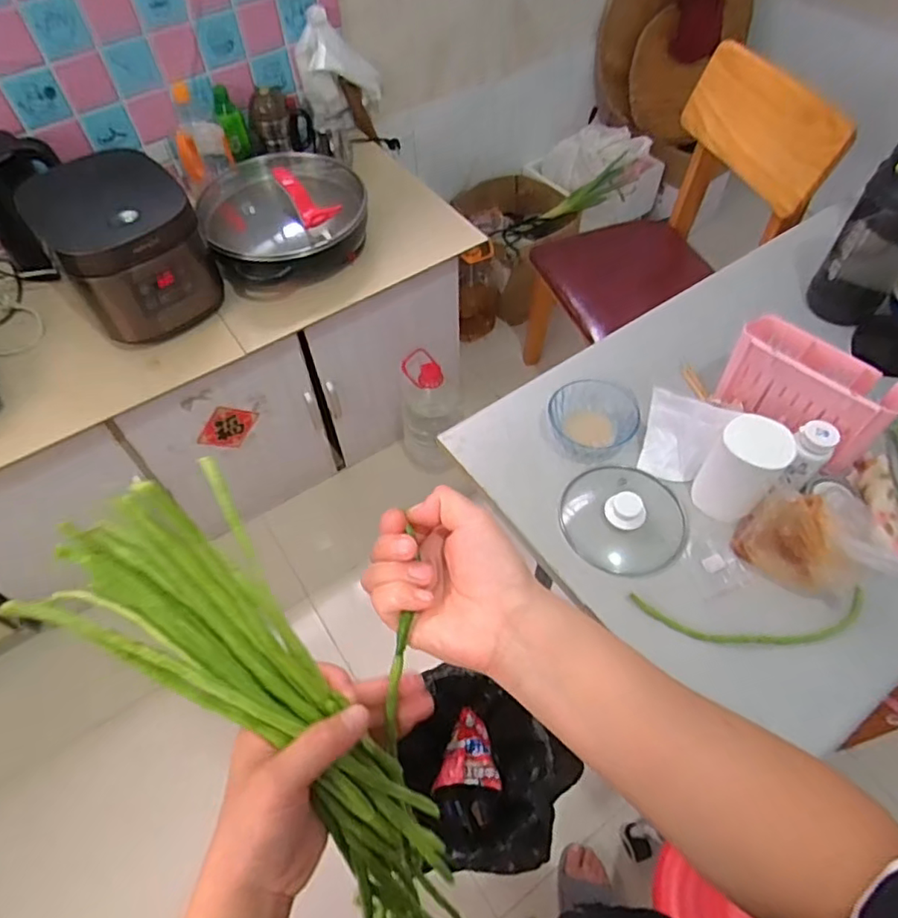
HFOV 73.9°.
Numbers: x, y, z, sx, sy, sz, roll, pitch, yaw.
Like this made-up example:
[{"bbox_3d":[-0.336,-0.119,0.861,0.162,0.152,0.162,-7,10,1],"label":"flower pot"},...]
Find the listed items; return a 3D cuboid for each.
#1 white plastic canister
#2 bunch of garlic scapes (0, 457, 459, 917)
[{"bbox_3d":[0.366,0.013,0.746,0.061,0.139,0.078,-38,63,-22],"label":"white plastic canister"},{"bbox_3d":[-0.089,0.184,0.351,0.108,0.073,0.368,-34,104,-20],"label":"bunch of garlic scapes"}]

